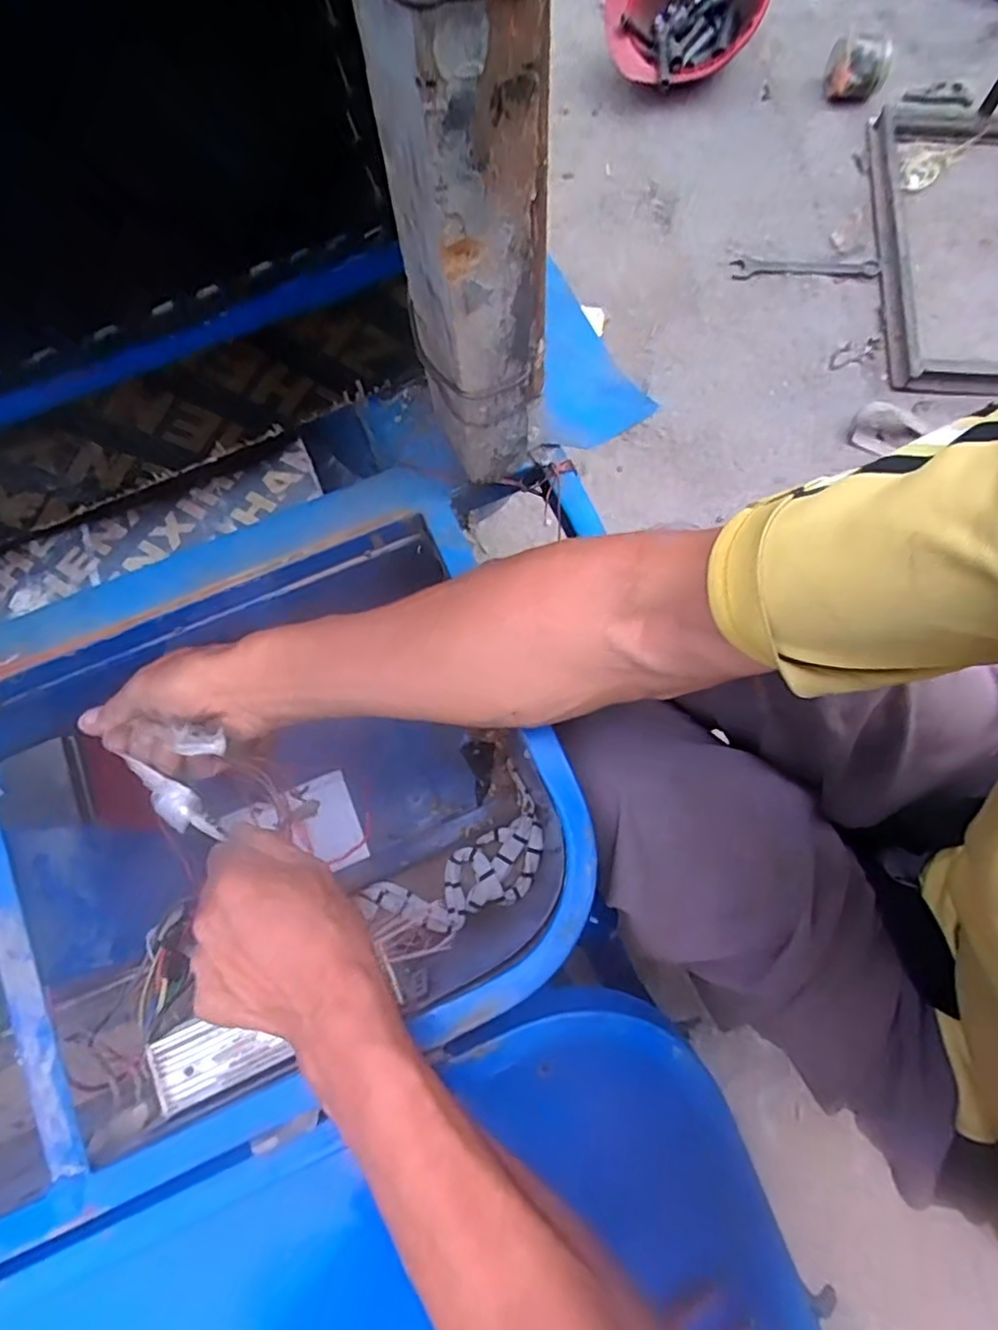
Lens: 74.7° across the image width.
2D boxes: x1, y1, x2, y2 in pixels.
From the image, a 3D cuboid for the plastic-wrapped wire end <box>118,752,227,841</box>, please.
[{"bbox_3d":[-0.215,0.089,0.431,0.085,0.012,0.024,33,77,16],"label":"plastic-wrapped wire end"}]

